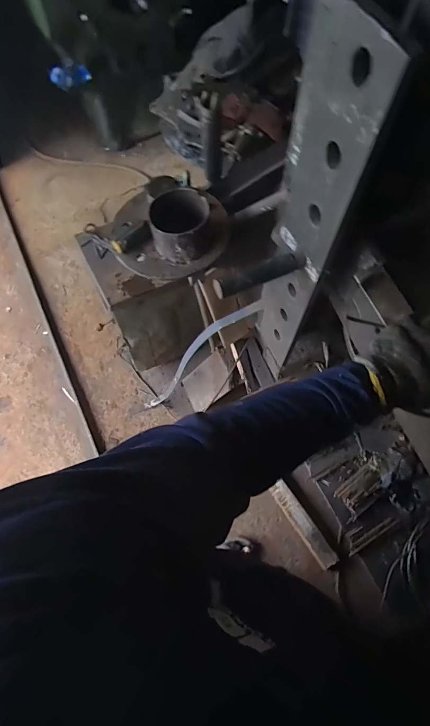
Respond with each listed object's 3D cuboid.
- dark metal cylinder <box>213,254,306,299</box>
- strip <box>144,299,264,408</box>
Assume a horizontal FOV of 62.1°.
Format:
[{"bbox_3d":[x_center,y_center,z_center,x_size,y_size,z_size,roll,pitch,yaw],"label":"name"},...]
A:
[{"bbox_3d":[0.075,-0.147,0.599,0.161,0.034,0.033,-21,67,-9],"label":"dark metal cylinder"},{"bbox_3d":[-0.075,-0.002,1.208,0.119,0.689,0.039,1,62,-30],"label":"strip"}]

